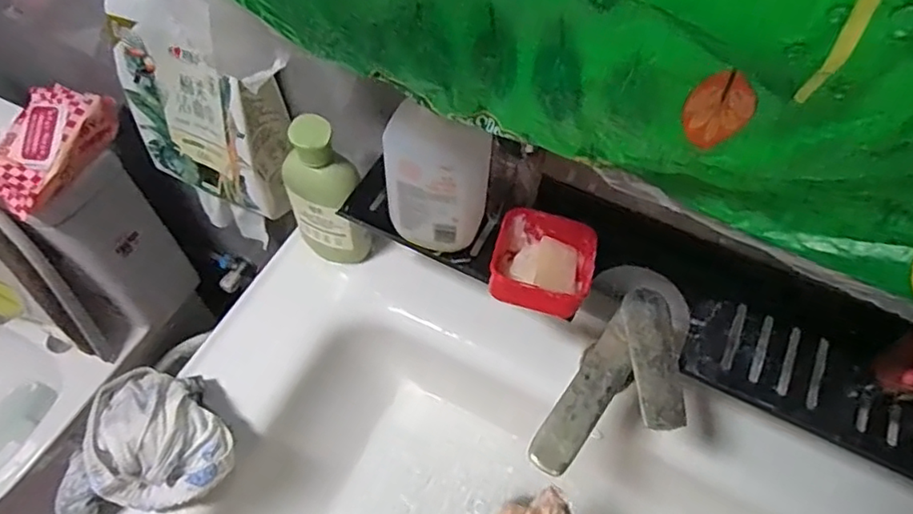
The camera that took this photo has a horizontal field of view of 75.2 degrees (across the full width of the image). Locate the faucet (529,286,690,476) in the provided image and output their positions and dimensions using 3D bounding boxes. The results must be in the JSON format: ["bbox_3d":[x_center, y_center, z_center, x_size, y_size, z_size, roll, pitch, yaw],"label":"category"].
[{"bbox_3d":[0.141,0.105,0.496,0.102,0.050,0.184,30,63,16],"label":"faucet"}]

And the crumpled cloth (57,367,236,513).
[{"bbox_3d":[-0.296,0.170,0.570,0.154,0.083,0.135,-9,60,-6],"label":"crumpled cloth"}]

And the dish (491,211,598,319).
[{"bbox_3d":[0.078,0.005,0.536,0.089,0.036,0.102,15,60,8],"label":"dish"}]

